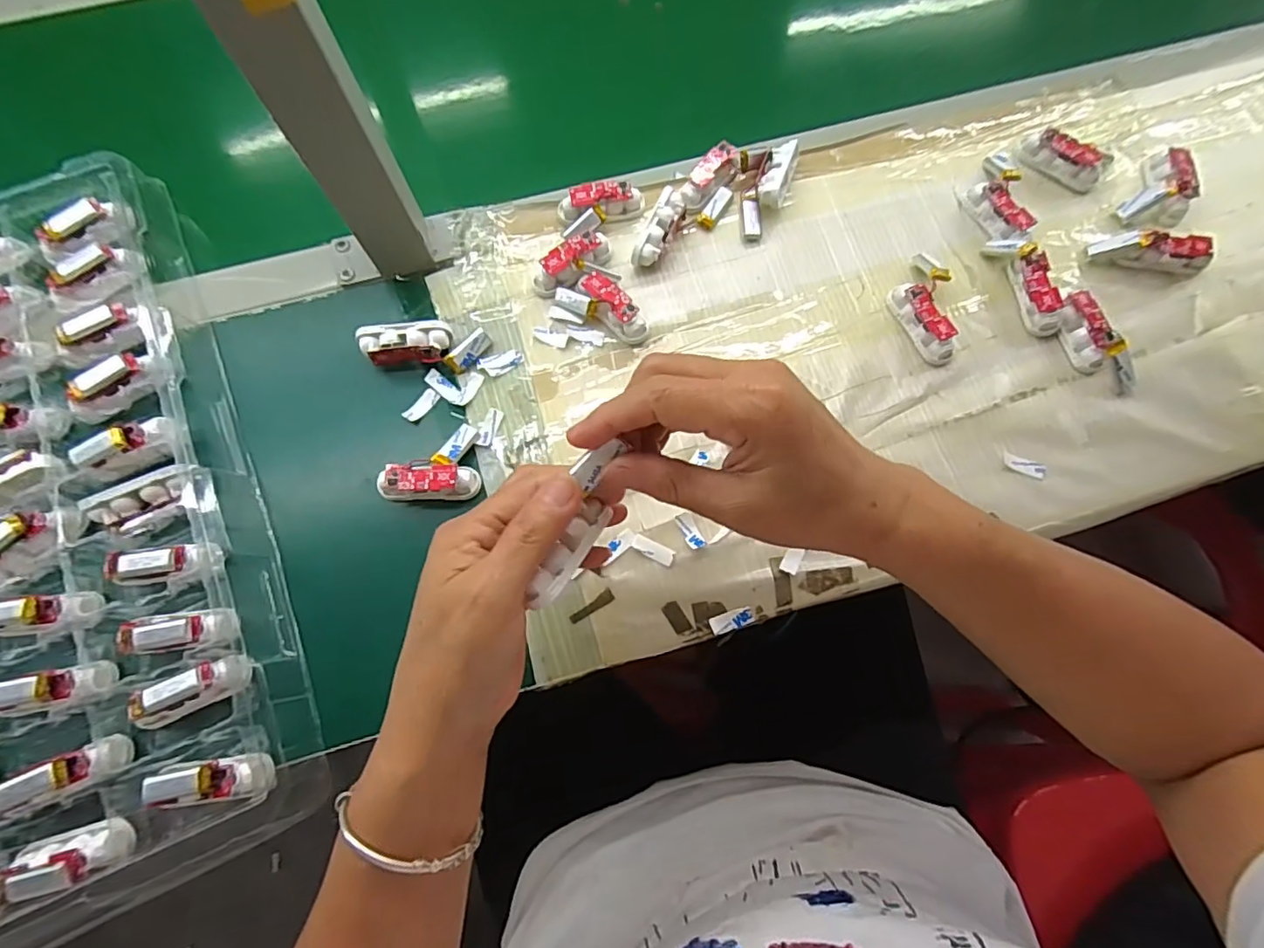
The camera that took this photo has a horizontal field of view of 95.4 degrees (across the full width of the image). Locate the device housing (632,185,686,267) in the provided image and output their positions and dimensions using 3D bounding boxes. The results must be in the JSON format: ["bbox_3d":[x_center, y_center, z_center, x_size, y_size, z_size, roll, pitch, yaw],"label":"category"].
[{"bbox_3d":[0.021,-0.175,0.413,0.019,0.021,0.061,26,74,8],"label":"device housing"}]

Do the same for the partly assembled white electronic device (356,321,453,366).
[{"bbox_3d":[-0.152,-0.087,0.388,0.059,0.016,0.026,-6,73,-2],"label":"partly assembled white electronic device"}]

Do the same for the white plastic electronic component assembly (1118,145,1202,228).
[{"bbox_3d":[0.396,-0.210,0.426,0.040,0.020,0.066,33,75,10],"label":"white plastic electronic component assembly"}]

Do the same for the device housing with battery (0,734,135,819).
[{"bbox_3d":[-0.299,0.159,0.303,0.053,0.022,0.020,-23,71,-28],"label":"device housing with battery"}]

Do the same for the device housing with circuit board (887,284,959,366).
[{"bbox_3d":[0.200,-0.105,0.393,0.019,0.021,0.060,-29,75,-9],"label":"device housing with circuit board"}]

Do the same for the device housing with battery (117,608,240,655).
[{"bbox_3d":[-0.256,0.088,0.324,0.067,0.014,0.022,-4,73,-2],"label":"device housing with battery"}]

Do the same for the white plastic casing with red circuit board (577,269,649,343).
[{"bbox_3d":[-0.013,-0.116,0.398,0.020,0.022,0.058,-42,76,-14],"label":"white plastic casing with red circuit board"}]

